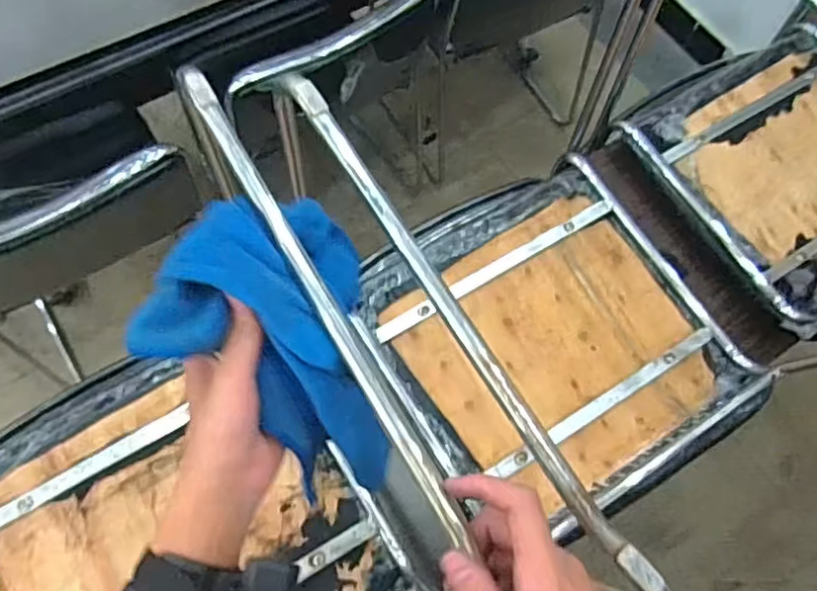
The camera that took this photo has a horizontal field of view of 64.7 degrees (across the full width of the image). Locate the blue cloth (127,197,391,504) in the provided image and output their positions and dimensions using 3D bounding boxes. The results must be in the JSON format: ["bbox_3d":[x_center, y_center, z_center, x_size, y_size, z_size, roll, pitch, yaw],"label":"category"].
[{"bbox_3d":[-0.100,0.039,0.460,0.143,0.118,0.189,-10,67,-7],"label":"blue cloth"}]

